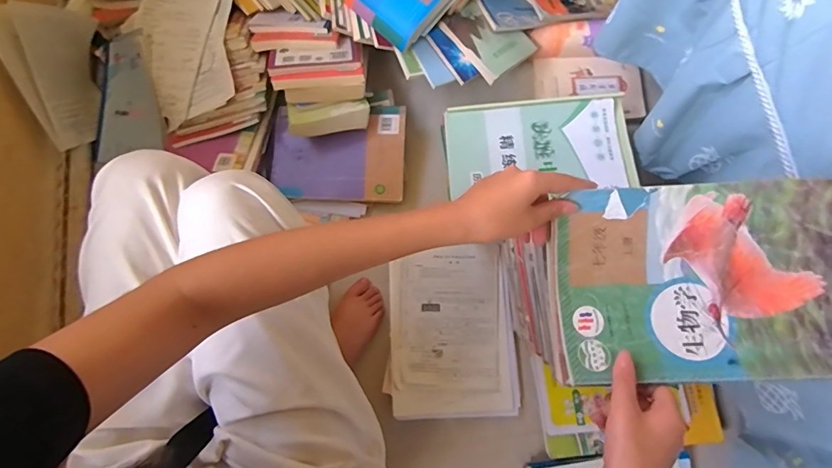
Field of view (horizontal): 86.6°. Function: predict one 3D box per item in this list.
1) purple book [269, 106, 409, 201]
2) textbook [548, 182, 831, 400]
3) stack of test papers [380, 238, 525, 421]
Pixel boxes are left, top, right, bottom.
[{"bbox_3d":[-0.150,-0.154,0.855,0.256,0.026,0.176,2,93,5],"label":"purple book"},{"bbox_3d":[0.267,0.045,0.411,0.266,0.029,0.175,-3,89,3],"label":"textbook"},{"bbox_3d":[0.065,0.169,0.776,0.222,0.025,0.286,-2,77,4],"label":"stack of test papers"}]

